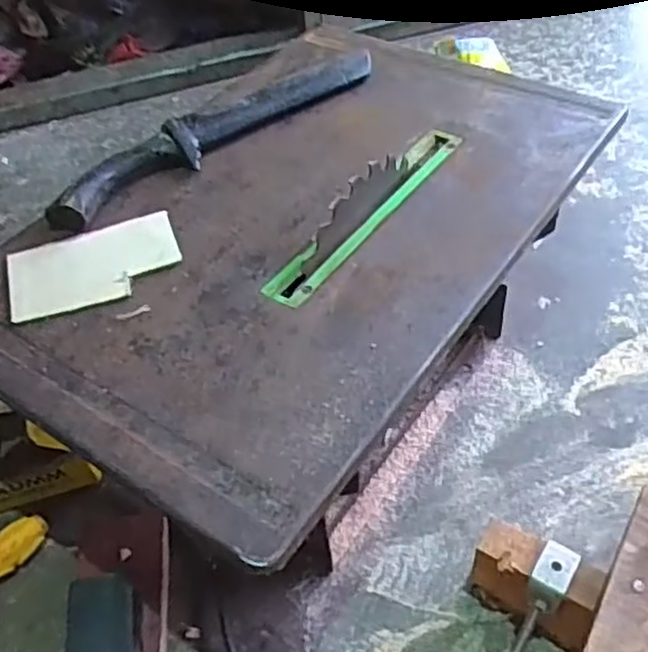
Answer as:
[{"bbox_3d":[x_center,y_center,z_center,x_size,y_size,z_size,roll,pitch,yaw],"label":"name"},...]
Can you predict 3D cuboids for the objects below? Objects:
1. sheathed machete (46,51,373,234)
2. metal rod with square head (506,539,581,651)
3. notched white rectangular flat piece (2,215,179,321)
[{"bbox_3d":[-0.086,-0.168,0.618,0.318,0.025,0.049,-33,52,-22],"label":"sheathed machete"},{"bbox_3d":[0.135,0.237,0.517,0.026,0.018,0.171,25,89,27],"label":"metal rod with square head"},{"bbox_3d":[-0.167,-0.045,0.528,0.121,0.007,0.078,-18,48,-10],"label":"notched white rectangular flat piece"}]

